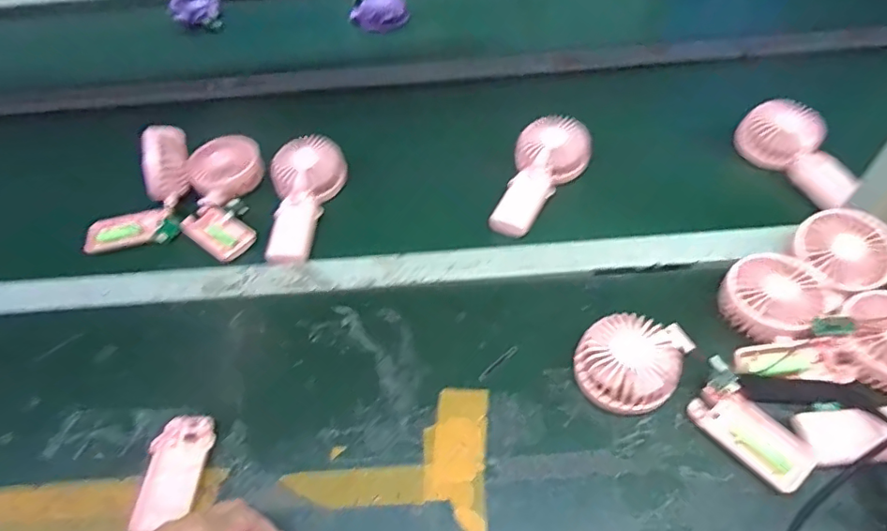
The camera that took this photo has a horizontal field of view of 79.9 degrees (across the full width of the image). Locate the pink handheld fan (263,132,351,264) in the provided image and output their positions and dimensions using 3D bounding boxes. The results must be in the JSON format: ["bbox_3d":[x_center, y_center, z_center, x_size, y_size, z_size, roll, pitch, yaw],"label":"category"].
[{"bbox_3d":[-0.166,-0.086,0.645,0.087,0.044,0.177,-6,49,-1],"label":"pink handheld fan"}]

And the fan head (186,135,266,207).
[{"bbox_3d":[-0.283,-0.128,0.685,0.091,0.031,0.089,-35,75,-17],"label":"fan head"}]

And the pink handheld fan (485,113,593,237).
[{"bbox_3d":[0.114,-0.109,0.655,0.082,0.040,0.177,26,69,24],"label":"pink handheld fan"}]

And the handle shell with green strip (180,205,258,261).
[{"bbox_3d":[-0.273,-0.042,0.638,0.089,0.020,0.051,29,70,22],"label":"handle shell with green strip"}]

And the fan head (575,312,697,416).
[{"bbox_3d":[0.170,0.086,0.482,0.086,0.037,0.096,22,54,21],"label":"fan head"}]

